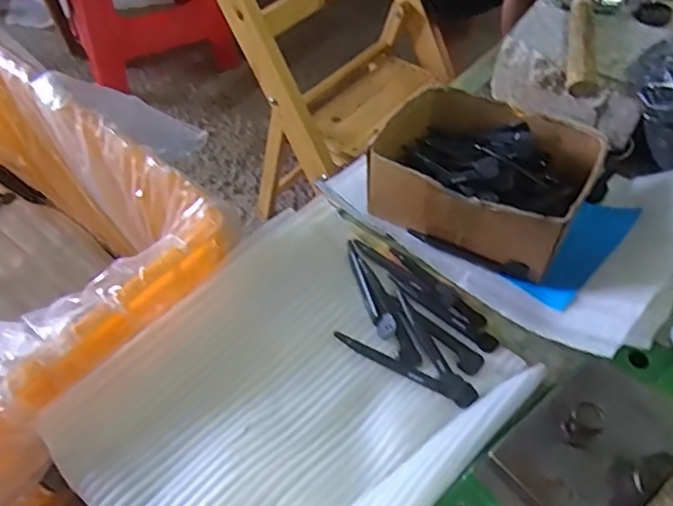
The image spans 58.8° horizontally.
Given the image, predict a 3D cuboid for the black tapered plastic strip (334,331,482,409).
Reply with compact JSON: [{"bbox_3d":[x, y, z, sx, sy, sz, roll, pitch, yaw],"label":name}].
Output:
[{"bbox_3d":[0.048,0.079,0.425,0.107,0.010,0.018,26,51,16],"label":"black tapered plastic strip"}]

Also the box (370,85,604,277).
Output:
[{"bbox_3d":[0.120,-0.061,0.504,0.165,0.080,0.128,28,54,21],"label":"box"}]

